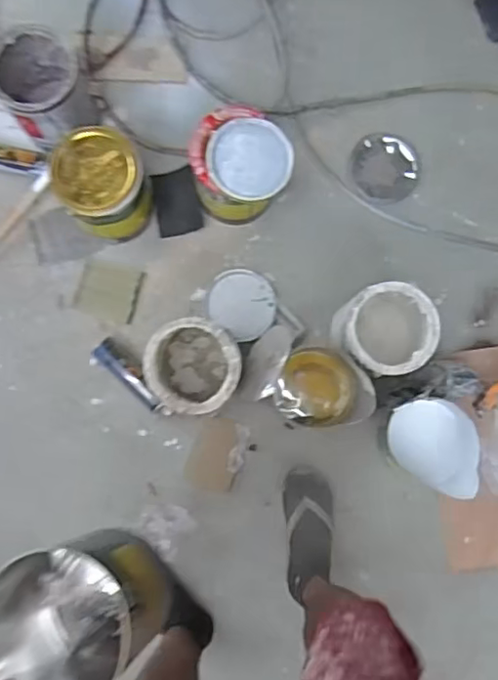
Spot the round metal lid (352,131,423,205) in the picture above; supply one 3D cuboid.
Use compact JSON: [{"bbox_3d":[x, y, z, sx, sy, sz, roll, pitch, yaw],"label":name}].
[{"bbox_3d":[0.297,-0.373,1.295,0.142,0.014,0.148,-3,85,-1],"label":"round metal lid"}]

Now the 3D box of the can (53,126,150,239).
[{"bbox_3d":[-0.275,-0.292,1.159,0.158,0.228,0.152,0,86,1],"label":"can"}]

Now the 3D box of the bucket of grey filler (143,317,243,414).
[{"bbox_3d":[-0.103,0.052,1.143,0.164,0.222,0.151,0,85,-1],"label":"bucket of grey filler"}]

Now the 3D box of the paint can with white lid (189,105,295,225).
[{"bbox_3d":[-0.018,-0.331,1.180,0.175,0.219,0.169,0,86,1],"label":"paint can with white lid"}]

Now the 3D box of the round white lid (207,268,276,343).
[{"bbox_3d":[-0.012,-0.078,1.240,0.143,0.012,0.131,0,85,-1],"label":"round white lid"}]

